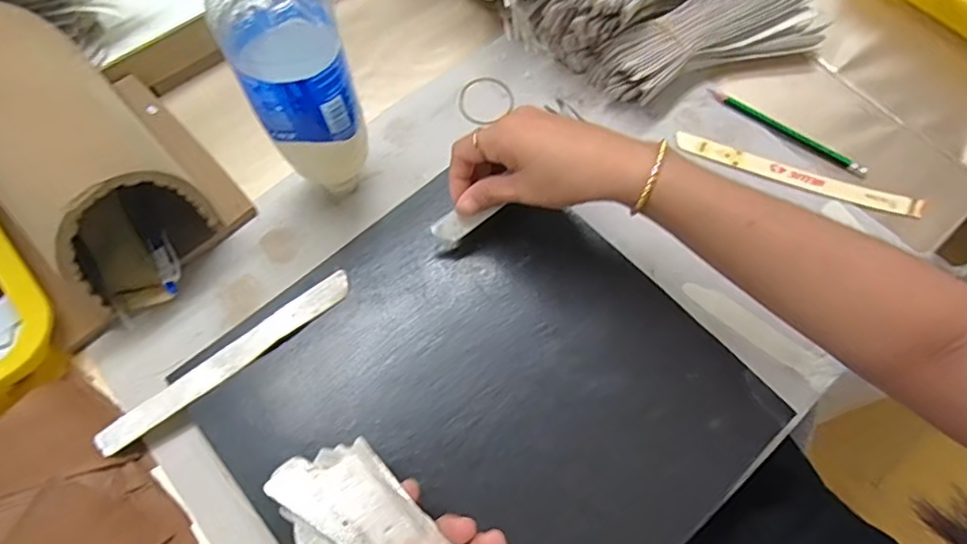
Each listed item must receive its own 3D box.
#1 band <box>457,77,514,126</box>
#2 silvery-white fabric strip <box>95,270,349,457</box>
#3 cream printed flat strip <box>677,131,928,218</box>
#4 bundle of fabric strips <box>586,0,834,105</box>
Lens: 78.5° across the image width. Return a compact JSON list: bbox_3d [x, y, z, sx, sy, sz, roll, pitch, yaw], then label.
[{"bbox_3d":[0.002,-0.154,0.524,0.048,0.005,0.042,-14,70,-8],"label":"band"},{"bbox_3d":[-0.175,0.062,0.410,0.191,0.010,0.020,-36,76,-13],"label":"silvery-white fabric strip"},{"bbox_3d":[0.263,-0.080,0.496,0.204,0.004,0.019,19,76,7],"label":"cream printed flat strip"},{"bbox_3d":[0.197,-0.213,0.523,0.211,0.048,0.084,-23,72,-11],"label":"bundle of fabric strips"}]

